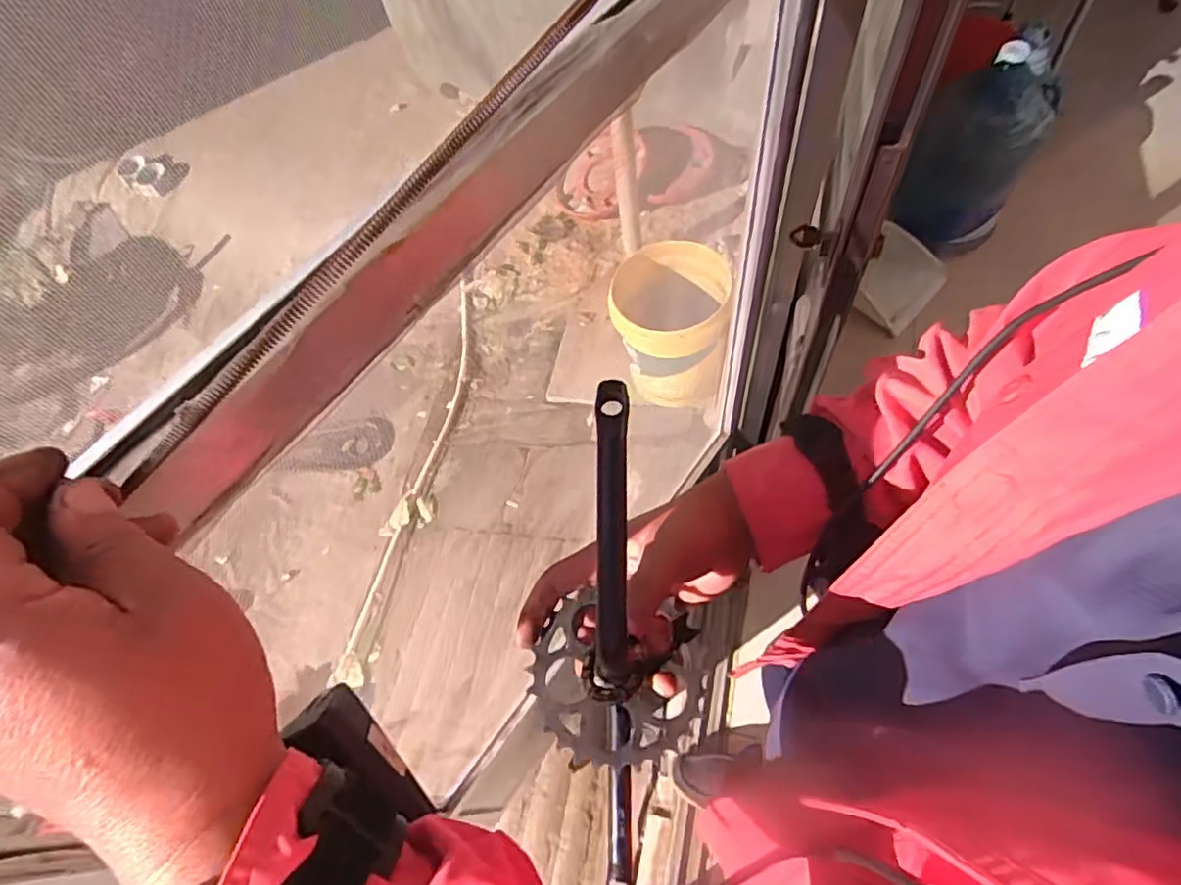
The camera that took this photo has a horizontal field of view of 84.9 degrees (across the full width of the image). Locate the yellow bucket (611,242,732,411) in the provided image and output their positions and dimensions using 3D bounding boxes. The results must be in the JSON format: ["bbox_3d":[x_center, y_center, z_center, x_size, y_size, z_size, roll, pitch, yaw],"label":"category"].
[{"bbox_3d":[0.206,-0.321,1.703,0.292,0.304,0.309,8,64,10],"label":"yellow bucket"}]

